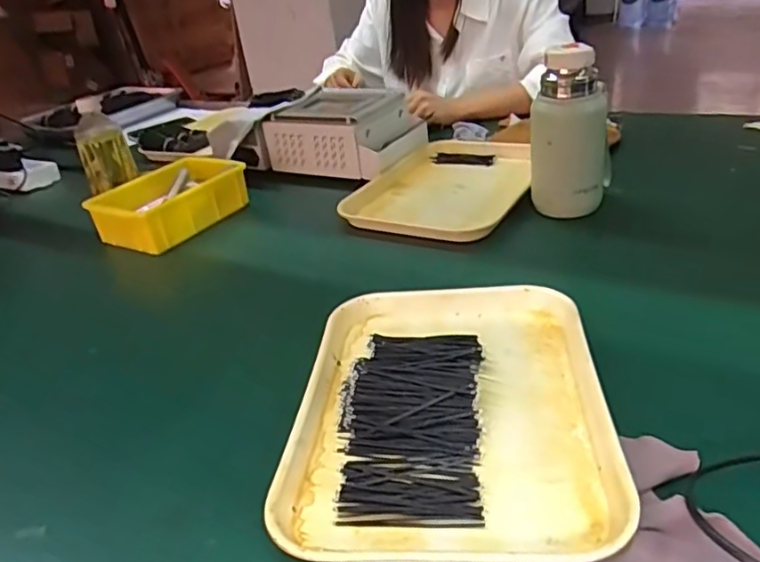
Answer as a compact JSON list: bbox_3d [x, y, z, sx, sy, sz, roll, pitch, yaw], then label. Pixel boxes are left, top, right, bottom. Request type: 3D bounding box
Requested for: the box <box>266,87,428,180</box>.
[{"bbox_3d":[-0.053,-0.242,0.996,0.221,0.100,0.163,13,36,32],"label":"box"}]

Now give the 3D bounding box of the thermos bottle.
[{"bbox_3d":[0.229,-0.178,0.727,0.069,0.186,0.076,16,38,36],"label":"thermos bottle"}]

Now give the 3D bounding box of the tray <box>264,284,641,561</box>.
[{"bbox_3d":[0.052,0.085,0.475,0.221,0.024,0.301,-3,30,8],"label":"tray"}]

